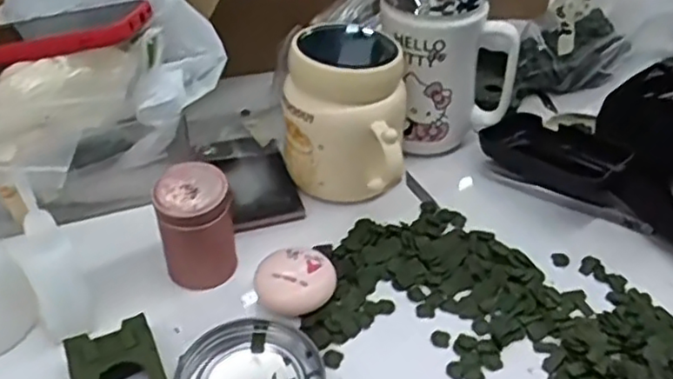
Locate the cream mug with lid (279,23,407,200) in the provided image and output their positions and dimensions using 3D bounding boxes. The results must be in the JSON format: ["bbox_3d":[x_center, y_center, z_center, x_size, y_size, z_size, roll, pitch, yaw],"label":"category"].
[{"bbox_3d":[0.005,-0.050,0.460,0.084,0.110,0.078,3,41,4],"label":"cream mug with lid"}]

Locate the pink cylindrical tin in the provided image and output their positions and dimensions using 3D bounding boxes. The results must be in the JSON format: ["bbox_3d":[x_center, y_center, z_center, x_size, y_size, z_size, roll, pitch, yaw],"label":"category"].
[{"bbox_3d":[-0.086,0.021,0.407,0.045,0.066,0.037,-11,41,-13],"label":"pink cylindrical tin"}]

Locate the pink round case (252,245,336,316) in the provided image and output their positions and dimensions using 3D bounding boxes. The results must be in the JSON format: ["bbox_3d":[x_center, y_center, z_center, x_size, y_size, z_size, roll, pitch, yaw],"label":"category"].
[{"bbox_3d":[-0.024,0.057,0.406,0.048,0.022,0.040,-11,41,-13],"label":"pink round case"}]

